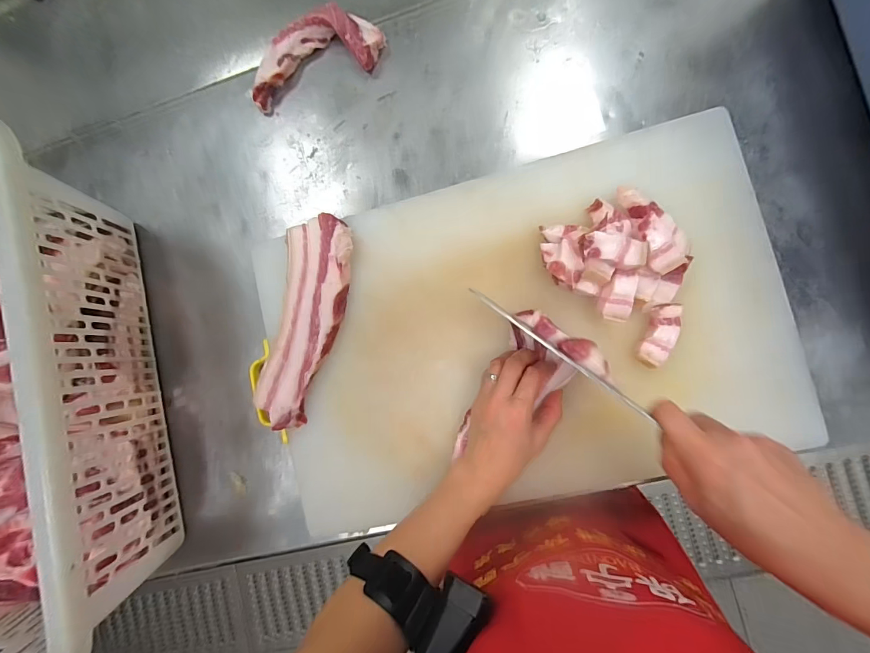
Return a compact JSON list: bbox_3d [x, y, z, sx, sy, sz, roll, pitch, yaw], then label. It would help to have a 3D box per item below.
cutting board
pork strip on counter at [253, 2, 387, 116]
[{"bbox_3d":[0.078,0.010,0.418,0.527,0.039,0.353,-14,85,9],"label":"cutting board"},{"bbox_3d":[-0.147,-0.329,0.468,0.169,0.032,0.074,-16,85,8],"label":"pork strip on counter"}]

